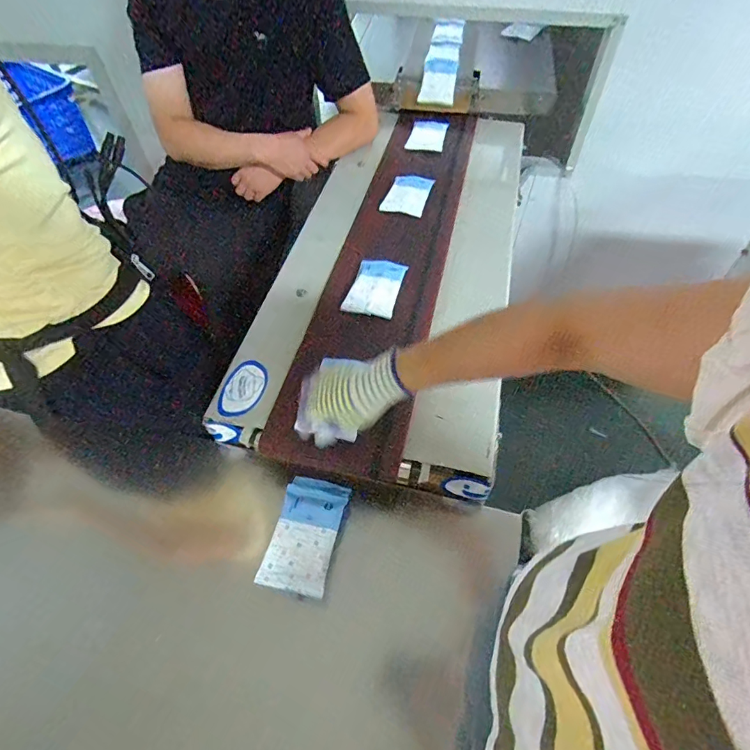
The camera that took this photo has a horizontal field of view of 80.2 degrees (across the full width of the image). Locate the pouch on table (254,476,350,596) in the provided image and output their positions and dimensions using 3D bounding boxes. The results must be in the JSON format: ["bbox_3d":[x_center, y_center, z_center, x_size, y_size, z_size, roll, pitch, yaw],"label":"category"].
[{"bbox_3d":[-0.091,0.211,0.605,0.086,0.039,0.153,10,59,8],"label":"pouch on table"}]

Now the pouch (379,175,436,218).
[{"bbox_3d":[0.071,-0.384,0.938,0.083,0.013,0.129,15,59,10],"label":"pouch"}]

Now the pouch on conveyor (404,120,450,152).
[{"bbox_3d":[0.129,-0.584,1.085,0.092,0.010,0.104,13,70,17],"label":"pouch on conveyor"}]

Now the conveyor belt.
[{"bbox_3d":[0.053,-0.259,0.892,0.423,0.107,0.960,11,59,8],"label":"conveyor belt"}]

